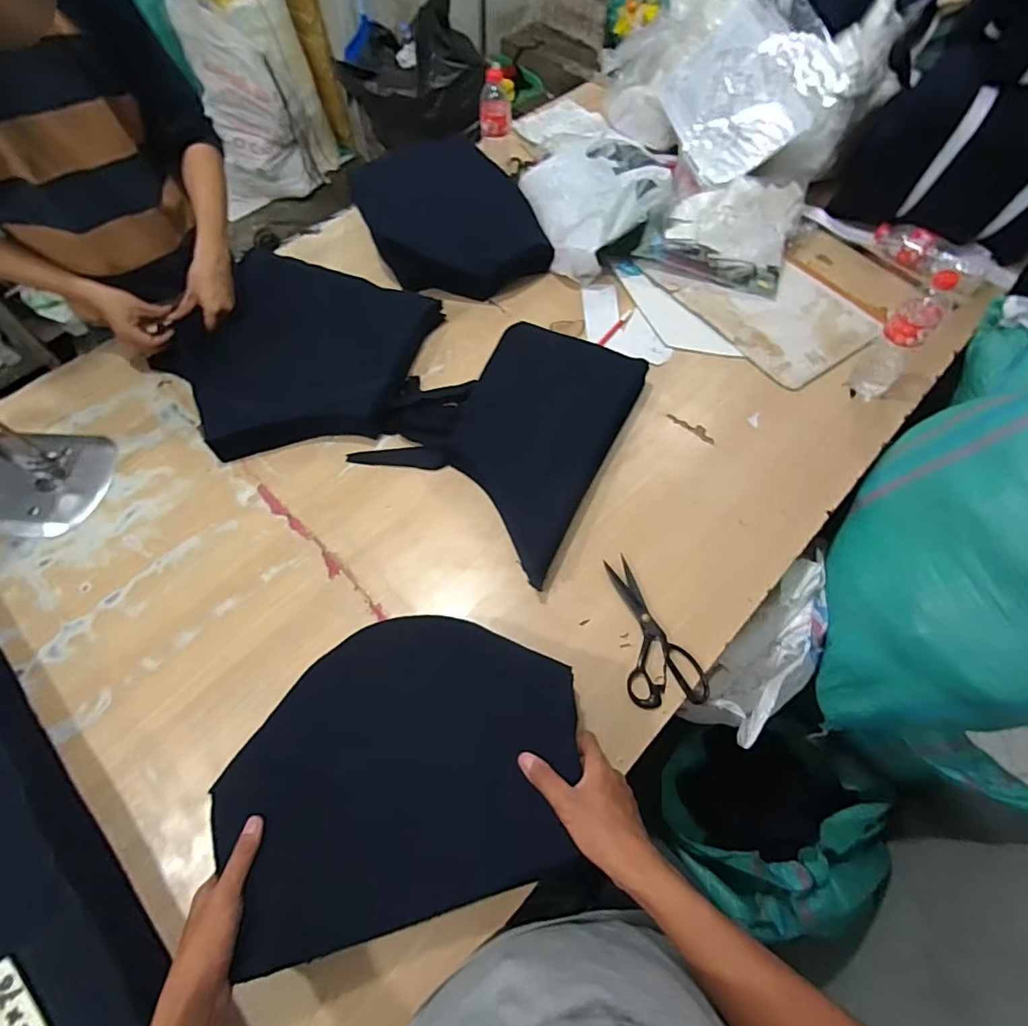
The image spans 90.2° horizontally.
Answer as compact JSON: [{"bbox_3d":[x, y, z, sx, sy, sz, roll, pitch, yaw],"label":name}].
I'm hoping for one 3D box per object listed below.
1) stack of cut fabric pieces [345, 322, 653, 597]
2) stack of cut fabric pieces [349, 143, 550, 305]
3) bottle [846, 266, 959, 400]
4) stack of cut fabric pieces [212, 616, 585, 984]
[{"bbox_3d":[-0.030,-0.156,0.870,0.380,0.075,0.410,23,65,13],"label":"stack of cut fabric pieces"},{"bbox_3d":[-0.151,-0.645,1.115,0.304,0.105,0.425,-26,64,-12],"label":"stack of cut fabric pieces"},{"bbox_3d":[0.632,-0.289,0.834,0.069,0.216,0.069,-41,68,-19],"label":"bottle"},{"bbox_3d":[-0.122,0.275,0.574,0.385,0.042,0.293,-15,60,-7],"label":"stack of cut fabric pieces"}]

